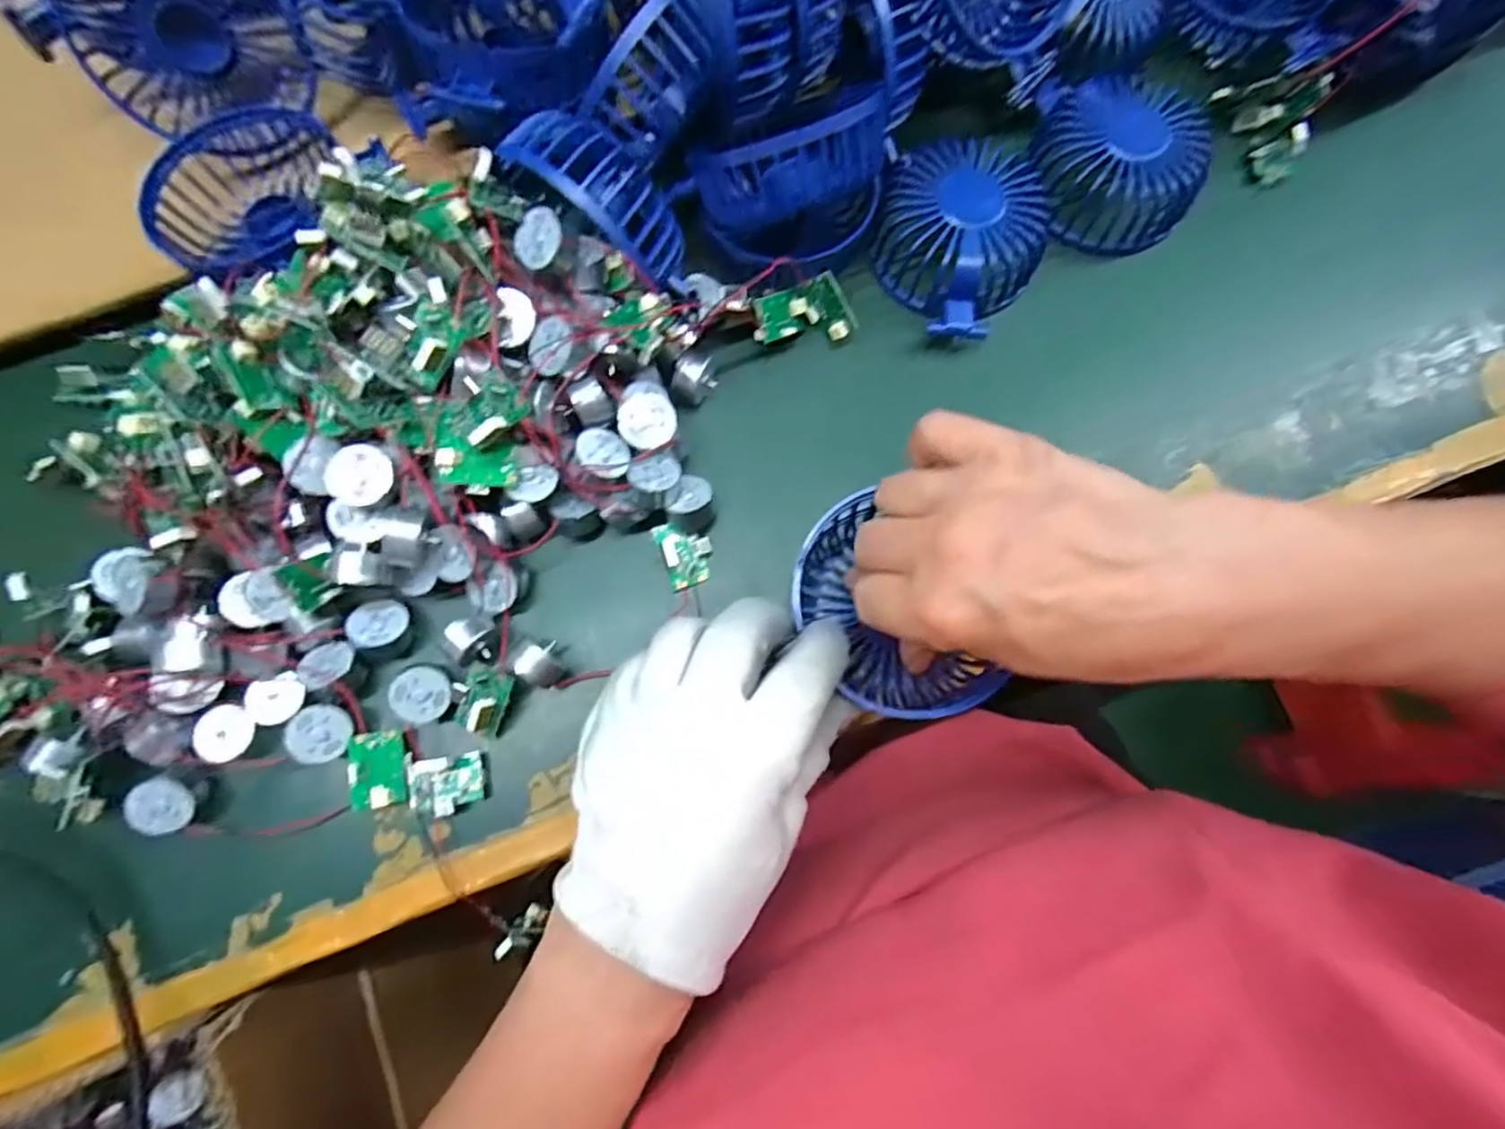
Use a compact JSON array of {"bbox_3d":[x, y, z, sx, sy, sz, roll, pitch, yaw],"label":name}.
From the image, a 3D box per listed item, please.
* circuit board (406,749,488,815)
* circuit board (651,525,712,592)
[{"bbox_3d":[-0.130,0.093,0.275,0.030,0.007,0.022,-10,77,-2],"label":"circuit board"},{"bbox_3d":[-0.030,-0.005,0.298,0.023,0.008,0.030,-19,78,-4],"label":"circuit board"}]

